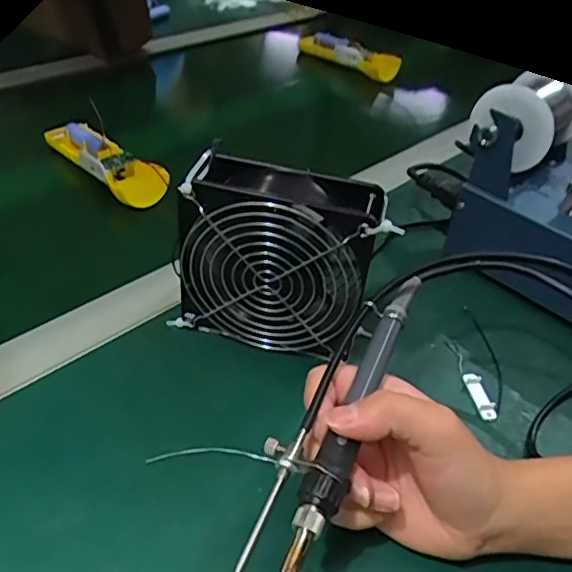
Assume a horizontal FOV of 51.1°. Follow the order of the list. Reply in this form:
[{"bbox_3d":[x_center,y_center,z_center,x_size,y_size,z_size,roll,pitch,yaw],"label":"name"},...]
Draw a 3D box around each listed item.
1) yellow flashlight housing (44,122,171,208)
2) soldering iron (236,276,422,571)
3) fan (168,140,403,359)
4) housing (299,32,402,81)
[{"bbox_3d":[-0.171,-0.121,0.568,0.166,0.018,0.045,33,47,29],"label":"yellow flashlight housing"},{"bbox_3d":[0.019,0.070,0.289,0.038,0.021,0.203,21,50,14],"label":"soldering iron"},{"bbox_3d":[-0.005,-0.015,0.392,0.122,0.120,0.046,13,40,8],"label":"fan"},{"bbox_3d":[0.086,-0.330,0.848,0.176,0.037,0.021,36,48,29],"label":"housing"}]

